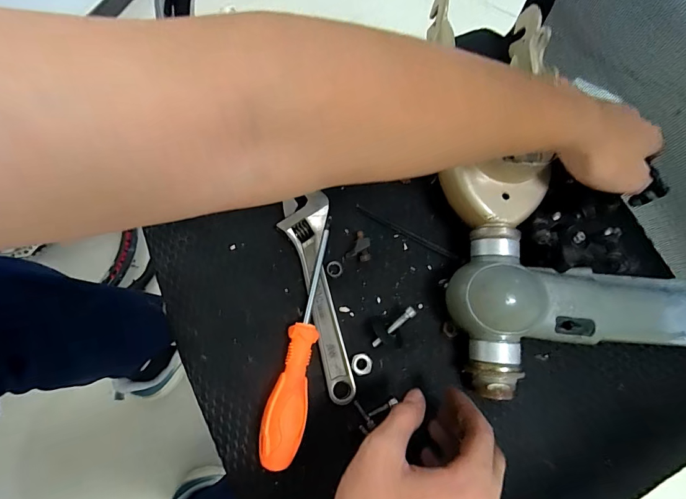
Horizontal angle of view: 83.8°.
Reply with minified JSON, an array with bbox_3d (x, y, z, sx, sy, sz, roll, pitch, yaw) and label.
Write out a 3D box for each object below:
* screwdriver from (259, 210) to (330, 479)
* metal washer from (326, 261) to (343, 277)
[{"bbox_3d":[-0.031,0.069,0.312,0.029,0.027,0.196,12,75,2],"label":"screwdriver"},{"bbox_3d":[-0.008,0.018,0.343,0.015,0.004,0.014,0,75,-1],"label":"metal washer"}]

